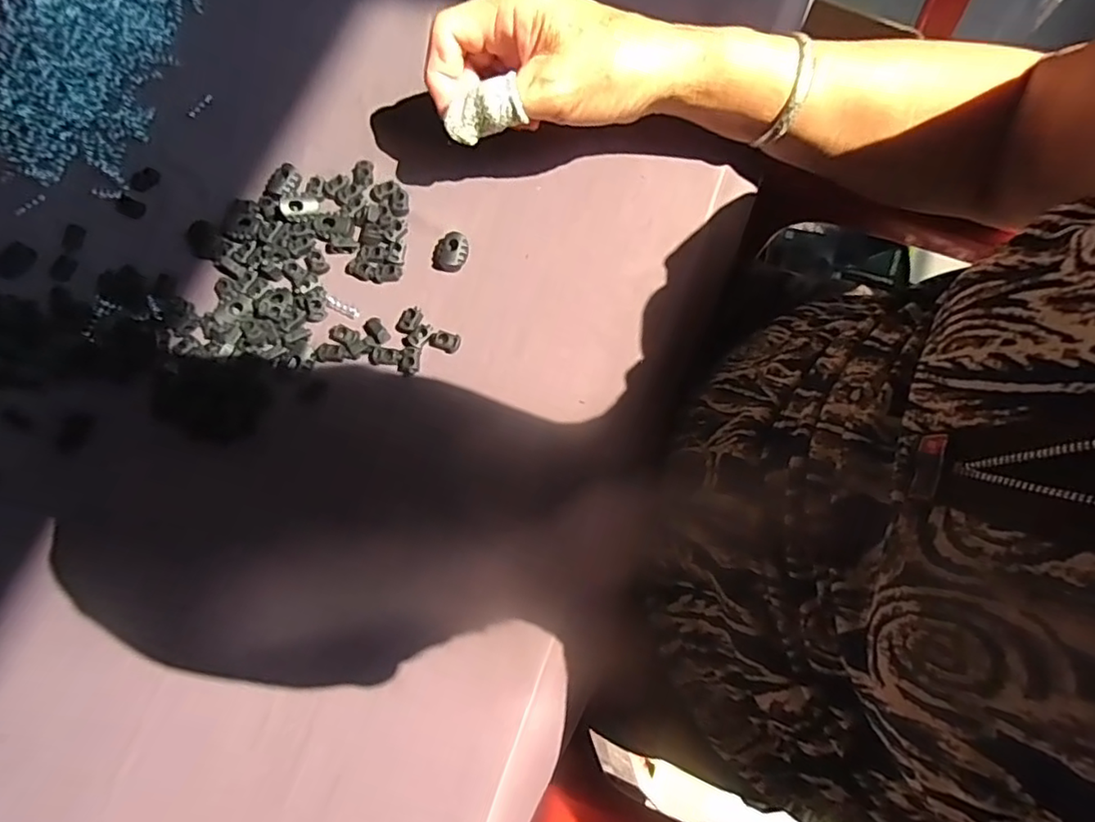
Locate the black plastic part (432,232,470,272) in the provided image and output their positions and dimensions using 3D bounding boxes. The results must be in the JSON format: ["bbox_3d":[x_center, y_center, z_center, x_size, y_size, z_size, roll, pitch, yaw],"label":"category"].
[{"bbox_3d":[-0.058,-0.095,0.352,0.020,0.007,0.023,13,76,4],"label":"black plastic part"}]

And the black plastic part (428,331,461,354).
[{"bbox_3d":[-0.059,-0.040,0.339,0.017,0.004,0.012,19,77,6],"label":"black plastic part"}]

